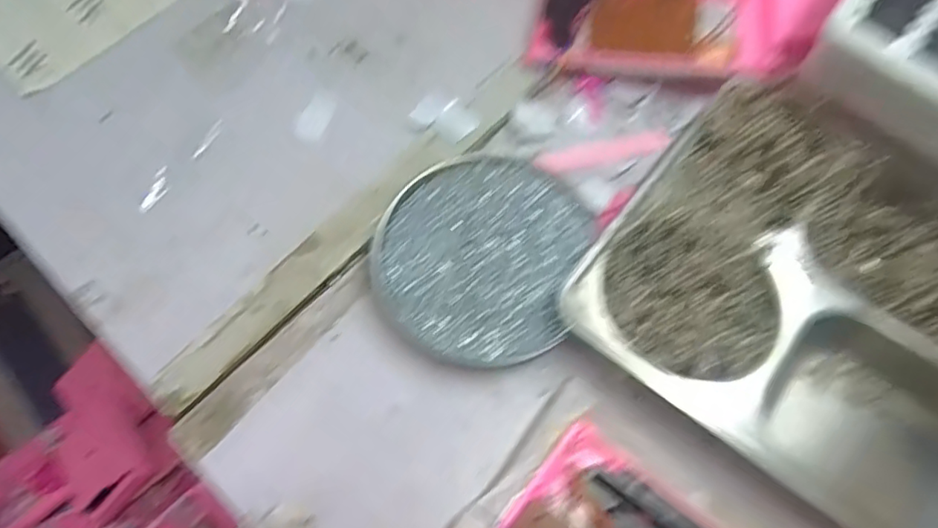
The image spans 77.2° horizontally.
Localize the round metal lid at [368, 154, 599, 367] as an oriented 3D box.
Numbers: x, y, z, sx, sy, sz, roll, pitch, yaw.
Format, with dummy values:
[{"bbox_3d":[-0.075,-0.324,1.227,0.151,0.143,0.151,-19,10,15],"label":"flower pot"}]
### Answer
[{"bbox_3d":[0.006,-0.005,0.366,0.123,0.019,0.128,-1,67,2],"label":"round metal lid"}]

